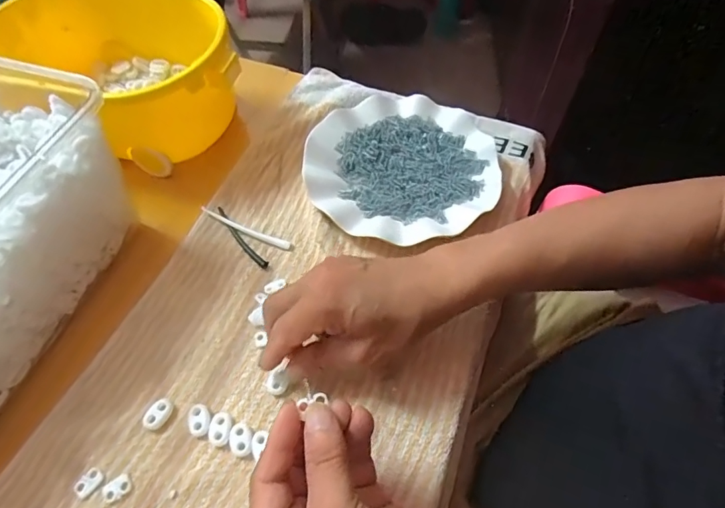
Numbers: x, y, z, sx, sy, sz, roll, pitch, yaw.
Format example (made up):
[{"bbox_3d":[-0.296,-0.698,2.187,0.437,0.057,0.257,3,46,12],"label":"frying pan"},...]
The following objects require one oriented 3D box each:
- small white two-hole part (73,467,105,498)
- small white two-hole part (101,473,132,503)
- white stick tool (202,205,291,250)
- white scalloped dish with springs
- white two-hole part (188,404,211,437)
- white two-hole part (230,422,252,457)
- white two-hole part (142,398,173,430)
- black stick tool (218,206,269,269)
[{"bbox_3d":[-0.185,0.154,0.307,0.013,0.004,0.018,31,62,19],"label":"small white two-hole part"},{"bbox_3d":[-0.165,0.157,0.305,0.019,0.004,0.013,-32,62,-19],"label":"small white two-hole part"},{"bbox_3d":[-0.108,-0.023,0.418,0.093,0.008,0.008,21,60,14],"label":"white stick tool"},{"bbox_3d":[0.040,-0.085,0.445,0.179,0.027,0.177,0,57,0],"label":"white scalloped dish with springs"},{"bbox_3d":[-0.117,0.119,0.326,0.015,0.004,0.021,-16,58,-9],"label":"white two-hole part"},{"bbox_3d":[-0.085,0.130,0.319,0.014,0.004,0.022,-8,57,-5],"label":"white two-hole part"},{"bbox_3d":[-0.149,0.116,0.331,0.016,0.005,0.022,28,61,18],"label":"white two-hole part"},{"bbox_3d":[-0.113,-0.016,0.415,0.009,0.004,0.084,-35,63,-20],"label":"black stick tool"}]

